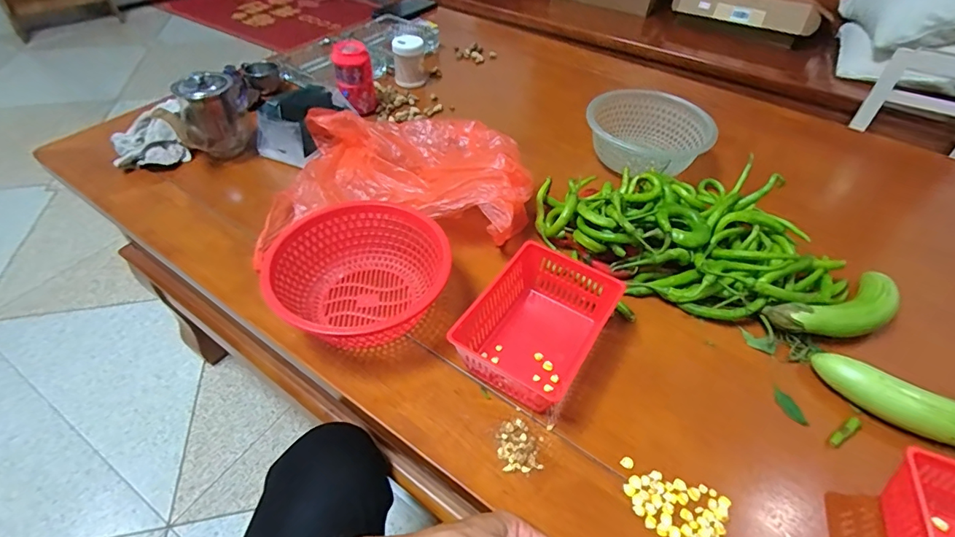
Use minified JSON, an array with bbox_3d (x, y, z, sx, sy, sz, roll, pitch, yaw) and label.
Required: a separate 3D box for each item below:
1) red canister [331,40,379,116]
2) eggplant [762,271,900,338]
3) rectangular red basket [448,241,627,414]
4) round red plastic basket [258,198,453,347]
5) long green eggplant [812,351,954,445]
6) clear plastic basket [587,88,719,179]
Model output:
[{"bbox_3d":[-0.194,-0.298,0.735,0.057,0.099,0.051,-8,48,-9],"label":"red canister"},{"bbox_3d":[0.382,0.050,0.496,0.154,0.044,0.055,-14,50,-15],"label":"eggplant"},{"bbox_3d":[0.062,0.052,0.460,0.111,0.056,0.158,28,52,21],"label":"rectangular red basket"},{"bbox_3d":[-0.119,0.011,0.483,0.174,0.070,0.157,-28,55,-25],"label":"round red plastic basket"},{"bbox_3d":[0.449,0.132,0.426,0.243,0.041,0.072,11,48,8],"label":"long green eggplant"},{"bbox_3d":[0.250,-0.190,0.700,0.172,0.081,0.169,13,48,9],"label":"clear plastic basket"}]

